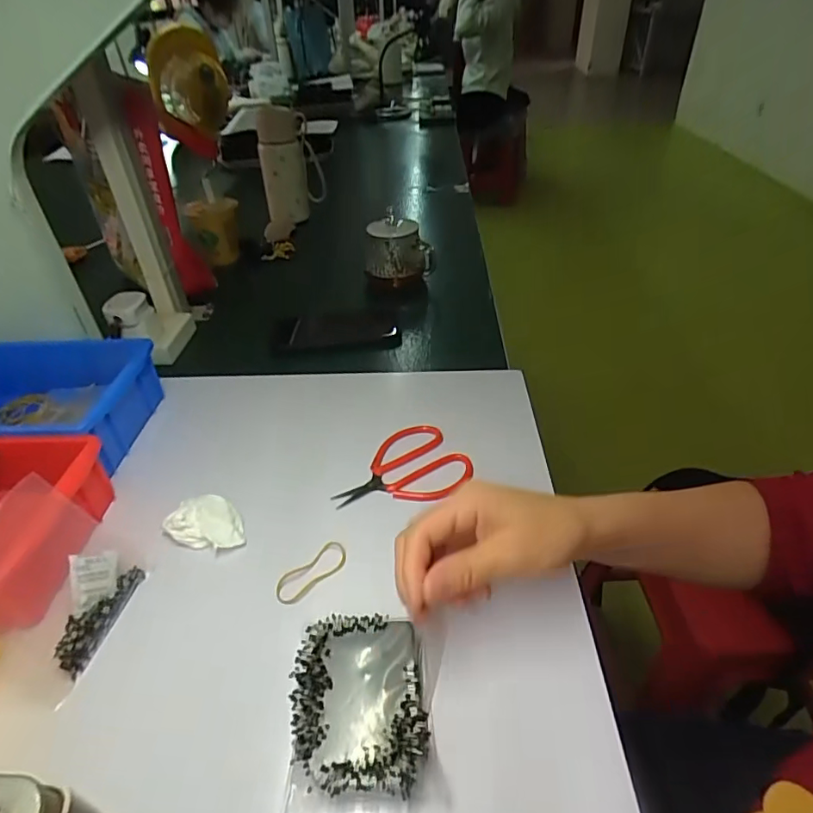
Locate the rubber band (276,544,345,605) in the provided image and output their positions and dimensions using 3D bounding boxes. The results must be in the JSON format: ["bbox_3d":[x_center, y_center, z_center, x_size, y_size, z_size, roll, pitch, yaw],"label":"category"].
[{"bbox_3d":[-0.066,0.117,0.365,0.057,0.007,0.024,-33,48,-32],"label":"rubber band"}]

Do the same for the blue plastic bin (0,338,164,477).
[{"bbox_3d":[-0.342,0.004,0.469,0.193,0.065,0.131,-2,39,1],"label":"blue plastic bin"}]

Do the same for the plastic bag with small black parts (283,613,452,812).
[{"bbox_3d":[-0.021,0.164,0.290,0.082,0.019,0.092,-1,39,2],"label":"plastic bag with small black parts"}]

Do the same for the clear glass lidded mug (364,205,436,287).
[{"bbox_3d":[-0.017,-0.227,0.749,0.085,0.075,0.078,-25,45,-25],"label":"clear glass lidded mug"}]

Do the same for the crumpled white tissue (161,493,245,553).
[{"bbox_3d":[-0.149,0.087,0.392,0.060,0.019,0.039,11,41,15],"label":"crumpled white tissue"}]

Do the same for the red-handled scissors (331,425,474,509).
[{"bbox_3d":[-0.007,0.057,0.436,0.111,0.013,0.078,-21,43,-21],"label":"red-handled scissors"}]

